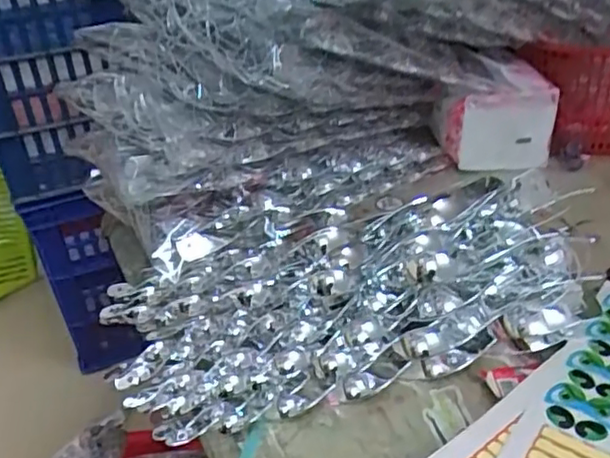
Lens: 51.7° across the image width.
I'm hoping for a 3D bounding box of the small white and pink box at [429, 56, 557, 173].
[{"bbox_3d":[0.190,-0.114,0.636,0.105,0.089,0.063,-5,34,2],"label":"small white and pink box"}]

